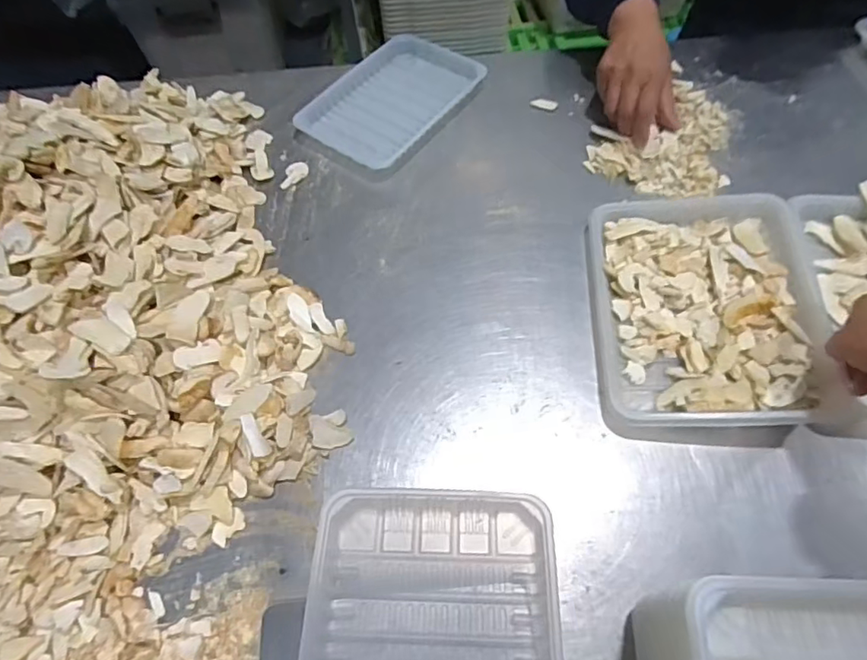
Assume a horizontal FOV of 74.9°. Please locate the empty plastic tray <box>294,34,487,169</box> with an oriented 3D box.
[{"bbox_3d":[-0.064,-0.317,0.763,0.171,0.029,0.218,37,68,21],"label":"empty plastic tray"}]

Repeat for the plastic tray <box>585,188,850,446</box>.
[{"bbox_3d":[0.273,-0.027,0.577,0.215,0.037,0.274,1,60,3],"label":"plastic tray"}]

